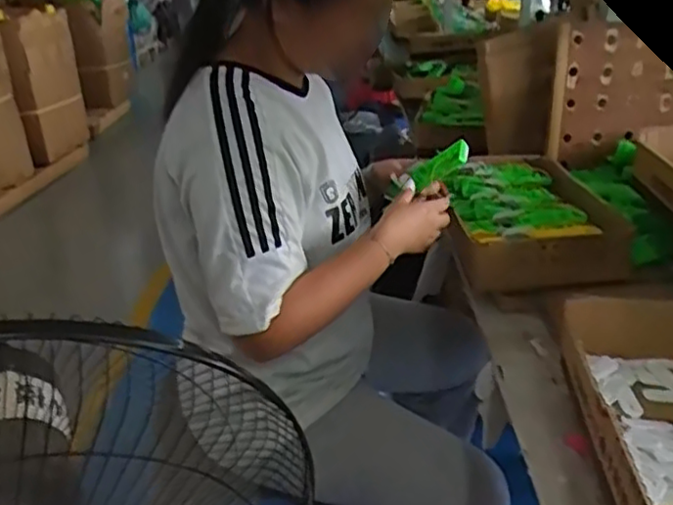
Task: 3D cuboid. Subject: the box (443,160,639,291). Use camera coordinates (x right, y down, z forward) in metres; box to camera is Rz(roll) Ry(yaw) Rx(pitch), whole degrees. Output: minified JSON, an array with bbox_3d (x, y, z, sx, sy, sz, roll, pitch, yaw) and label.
[{"bbox_3d":[0.292,-0.076,1.092,0.216,0.076,0.442,0,25,3],"label":"box"}]

